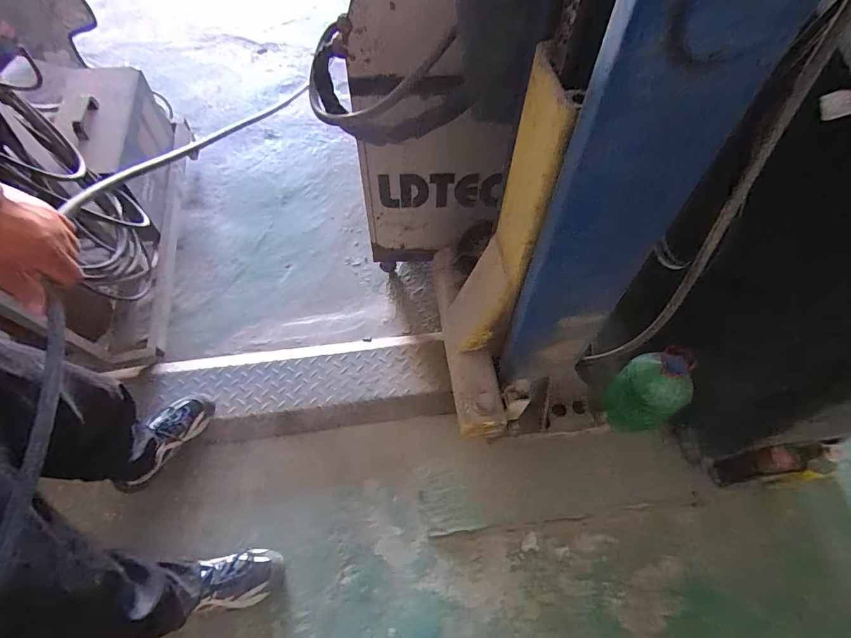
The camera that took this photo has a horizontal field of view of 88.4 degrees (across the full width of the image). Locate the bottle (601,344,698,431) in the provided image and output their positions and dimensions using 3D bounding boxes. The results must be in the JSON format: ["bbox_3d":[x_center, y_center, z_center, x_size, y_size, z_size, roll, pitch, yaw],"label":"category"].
[{"bbox_3d":[0.555,0.184,1.103,0.140,0.278,0.149,-35,64,-20],"label":"bottle"}]

